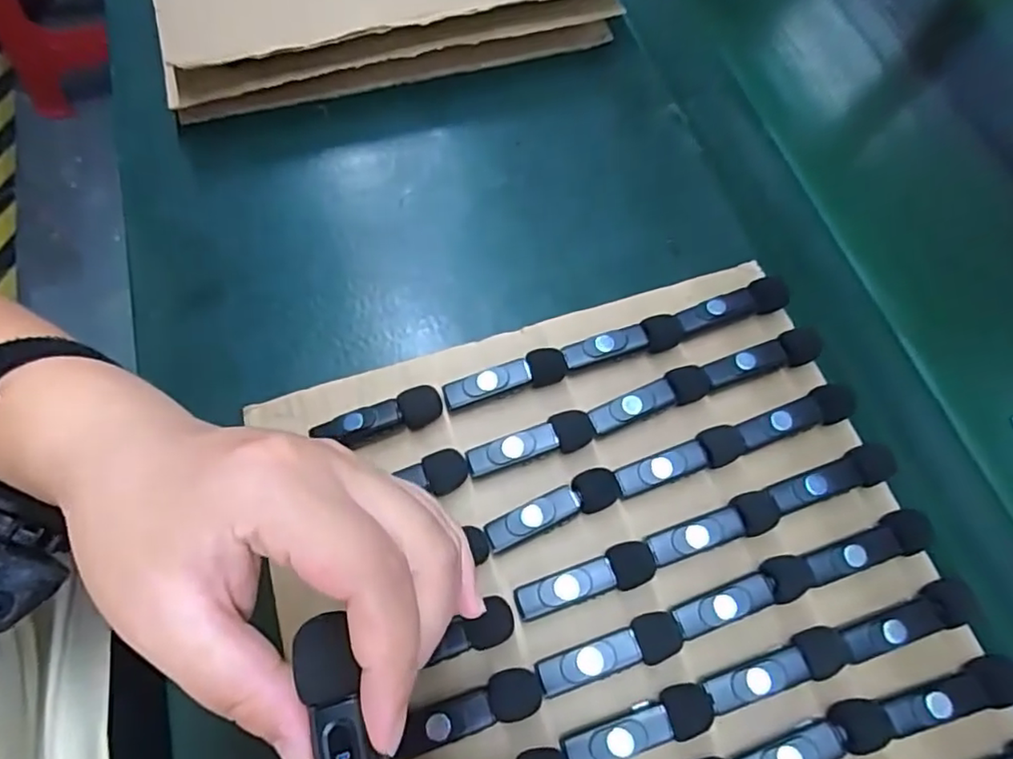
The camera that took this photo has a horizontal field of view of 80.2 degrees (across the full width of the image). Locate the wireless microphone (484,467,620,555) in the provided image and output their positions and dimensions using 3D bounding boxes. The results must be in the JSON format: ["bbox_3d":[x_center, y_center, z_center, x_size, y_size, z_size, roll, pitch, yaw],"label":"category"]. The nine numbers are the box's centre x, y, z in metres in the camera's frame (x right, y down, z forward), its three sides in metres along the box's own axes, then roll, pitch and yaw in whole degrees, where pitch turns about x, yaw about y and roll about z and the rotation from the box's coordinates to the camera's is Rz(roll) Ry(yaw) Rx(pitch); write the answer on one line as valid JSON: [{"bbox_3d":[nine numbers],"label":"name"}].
[{"bbox_3d":[0.022,0.062,0.285,0.067,0.015,0.018,-19,69,-13],"label":"wireless microphone"}]

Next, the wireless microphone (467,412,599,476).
[{"bbox_3d":[0.012,0.032,0.298,0.063,0.018,0.018,-12,67,-11],"label":"wireless microphone"}]

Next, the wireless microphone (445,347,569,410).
[{"bbox_3d":[0.000,0.001,0.313,0.064,0.018,0.016,-15,68,-12],"label":"wireless microphone"}]

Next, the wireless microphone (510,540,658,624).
[{"bbox_3d":[0.036,0.092,0.272,0.064,0.016,0.019,-16,68,-12],"label":"wireless microphone"}]

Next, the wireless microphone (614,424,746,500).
[{"bbox_3d":[0.085,0.041,0.297,0.067,0.016,0.018,-16,68,-12],"label":"wireless microphone"}]

